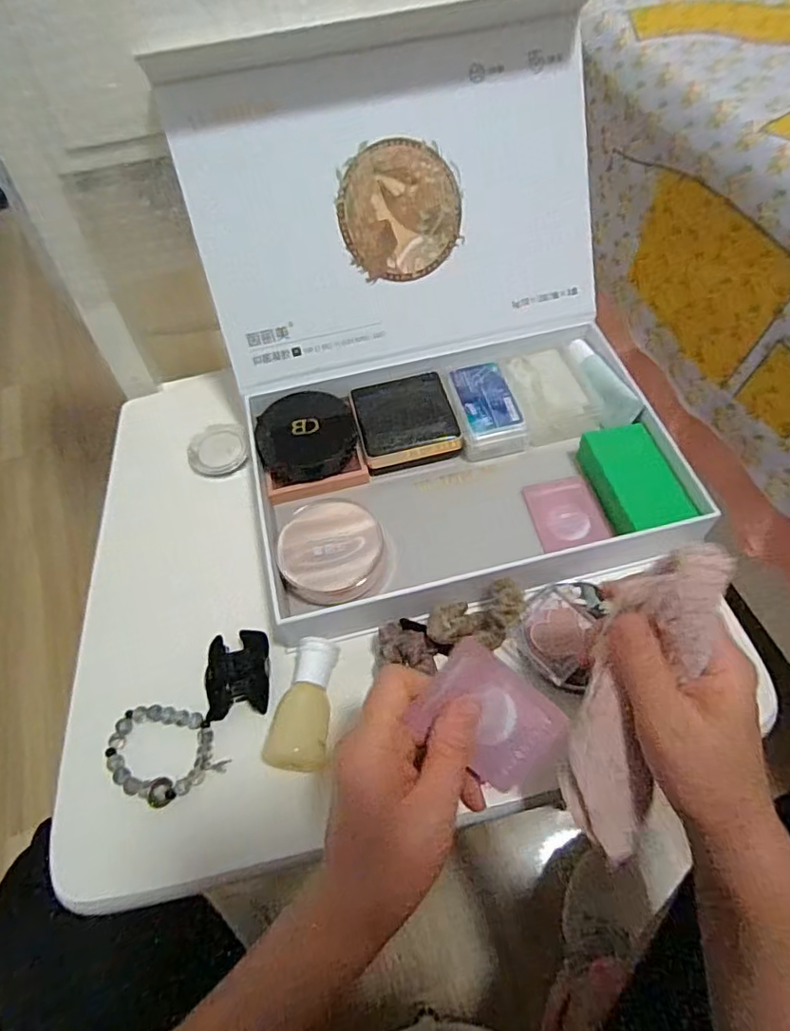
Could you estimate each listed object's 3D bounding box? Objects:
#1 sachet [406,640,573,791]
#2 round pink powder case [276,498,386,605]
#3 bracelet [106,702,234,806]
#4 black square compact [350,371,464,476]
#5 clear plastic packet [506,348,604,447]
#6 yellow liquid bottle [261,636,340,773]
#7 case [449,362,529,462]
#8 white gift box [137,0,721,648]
[{"bbox_3d":[0.044,0.095,0.279,0.066,0.004,0.050,40,92,-10],"label":"sachet"},{"bbox_3d":[-0.043,0.023,0.399,0.068,0.026,0.070,-2,60,3],"label":"round pink powder case"},{"bbox_3d":[-0.139,0.139,0.355,0.058,0.012,0.061,-2,60,3],"label":"bracelet"},{"bbox_3d":[0.007,-0.074,0.463,0.073,0.018,0.076,-14,60,-5],"label":"black square compact"},{"bbox_3d":[0.120,-0.095,0.469,0.058,0.026,0.074,-20,61,-8],"label":"clear plastic packet"},{"bbox_3d":[-0.054,0.112,0.355,0.033,0.022,0.076,2,60,5],"label":"yellow liquid bottle"},{"bbox_3d":[0.070,-0.082,0.457,0.045,0.023,0.075,-12,60,-3],"label":"case"},{"bbox_3d":[0.028,-0.131,0.391,0.280,0.209,0.311,-17,60,-6],"label":"white gift box"}]

